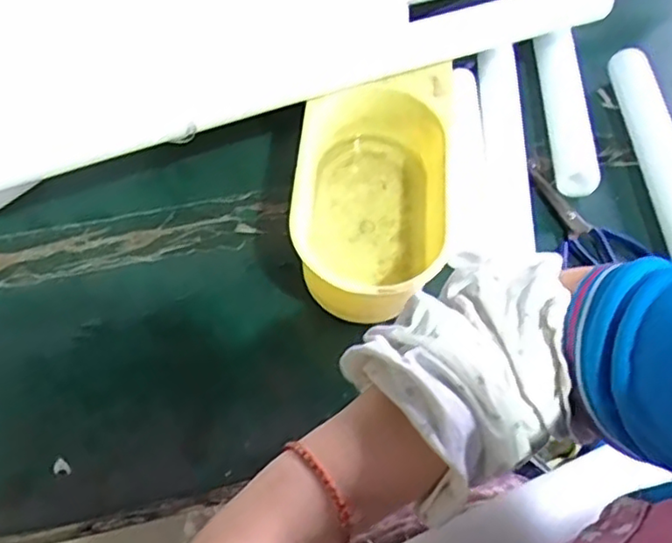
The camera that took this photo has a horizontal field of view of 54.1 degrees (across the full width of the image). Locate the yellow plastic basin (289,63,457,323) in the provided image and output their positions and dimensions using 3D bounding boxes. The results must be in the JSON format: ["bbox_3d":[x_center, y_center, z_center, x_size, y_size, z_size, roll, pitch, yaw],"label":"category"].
[{"bbox_3d":[0.036,-0.080,0.648,0.141,0.095,0.278,7,58,2],"label":"yellow plastic basin"}]

